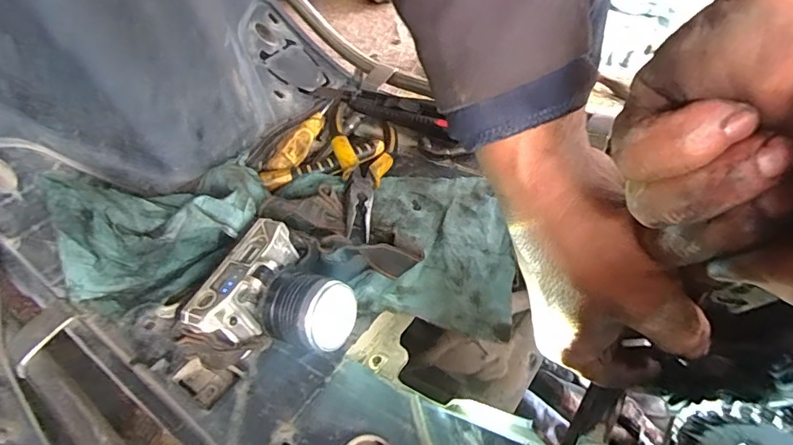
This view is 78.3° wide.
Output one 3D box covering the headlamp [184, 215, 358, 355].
[{"bbox_3d":[-0.071,0.049,0.302,0.084,0.047,0.078,17,48,20],"label":"headlamp"}]

